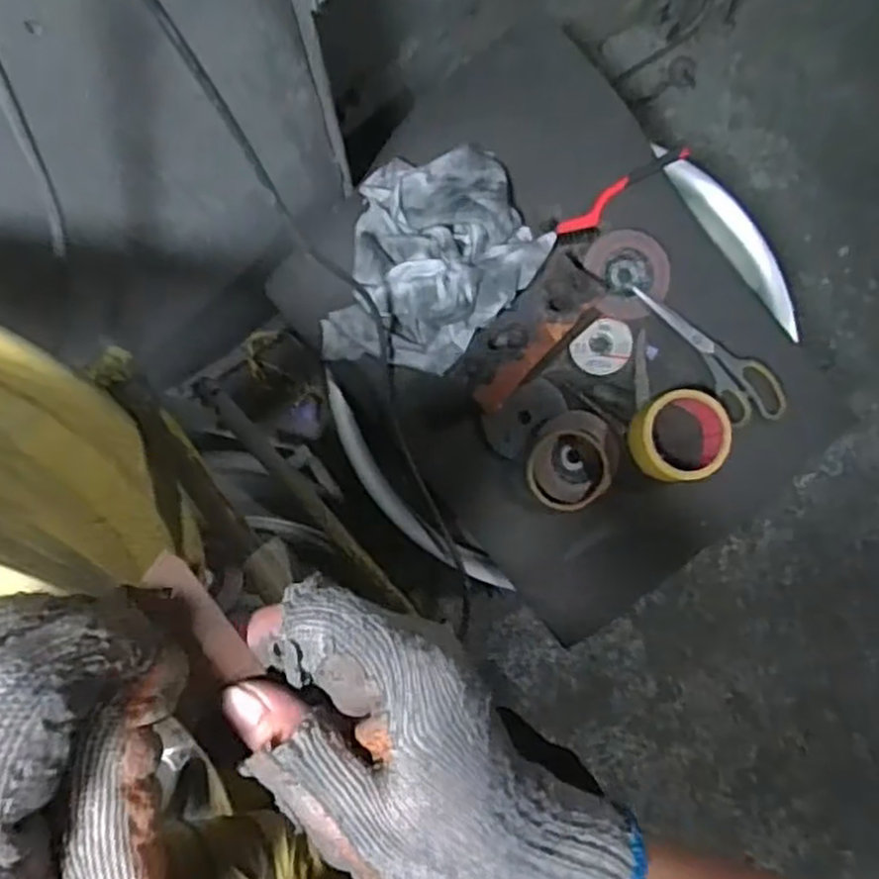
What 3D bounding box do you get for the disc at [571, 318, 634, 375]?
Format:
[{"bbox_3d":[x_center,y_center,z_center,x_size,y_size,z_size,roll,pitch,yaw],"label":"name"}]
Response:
[{"bbox_3d":[0.173,-0.097,0.802,0.055,0.007,0.062,44,87,1],"label":"disc"}]

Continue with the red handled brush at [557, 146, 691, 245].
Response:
[{"bbox_3d":[0.192,-0.254,0.801,0.155,0.032,0.031,-36,88,-3],"label":"red handled brush"}]

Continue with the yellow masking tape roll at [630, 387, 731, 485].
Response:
[{"bbox_3d":[0.238,-0.003,0.764,0.089,0.057,0.087,0,87,-1],"label":"yellow masking tape roll"}]

